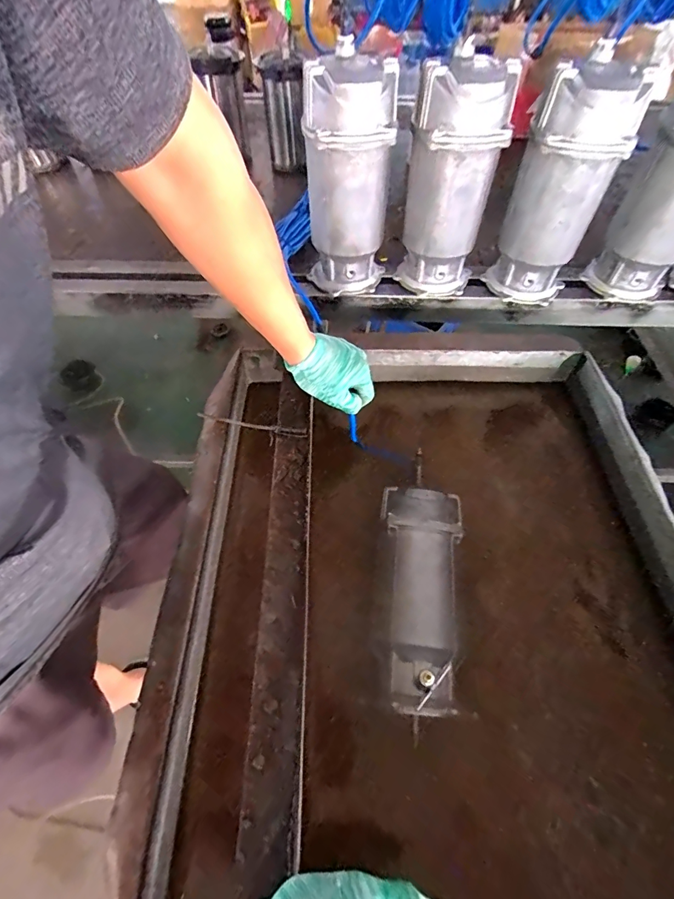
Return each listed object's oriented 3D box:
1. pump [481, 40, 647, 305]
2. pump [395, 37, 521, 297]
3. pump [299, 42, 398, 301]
[{"bbox_3d":[0.322,-0.372,0.612,0.130,0.286,0.125,21,57,14],"label":"pump"},{"bbox_3d":[0.171,-0.400,0.633,0.128,0.287,0.110,9,55,6],"label":"pump"},{"bbox_3d":[0.016,-0.401,0.636,0.134,0.292,0.116,5,55,3],"label":"pump"}]

